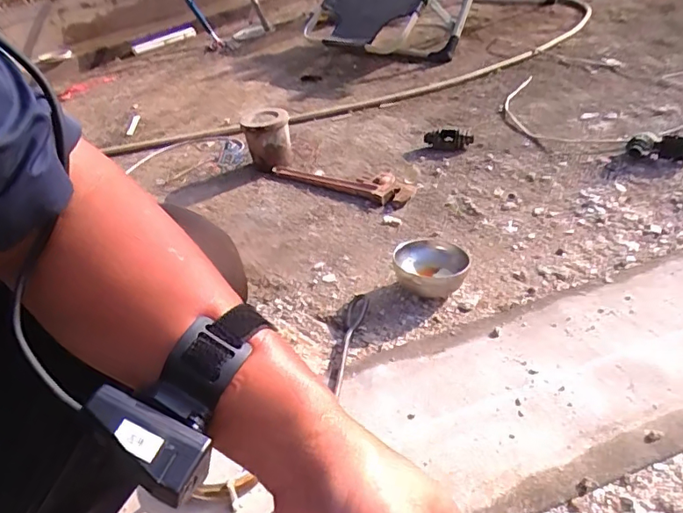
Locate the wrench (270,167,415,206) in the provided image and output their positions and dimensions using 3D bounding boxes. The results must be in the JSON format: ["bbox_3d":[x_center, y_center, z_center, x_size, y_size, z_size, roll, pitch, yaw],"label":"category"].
[{"bbox_3d":[0.000,-0.206,1.360,0.452,0.032,0.104,20,45,36],"label":"wrench"}]

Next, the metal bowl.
[{"bbox_3d":[0.161,0.018,0.937,0.128,0.059,0.134,-7,35,5],"label":"metal bowl"}]

